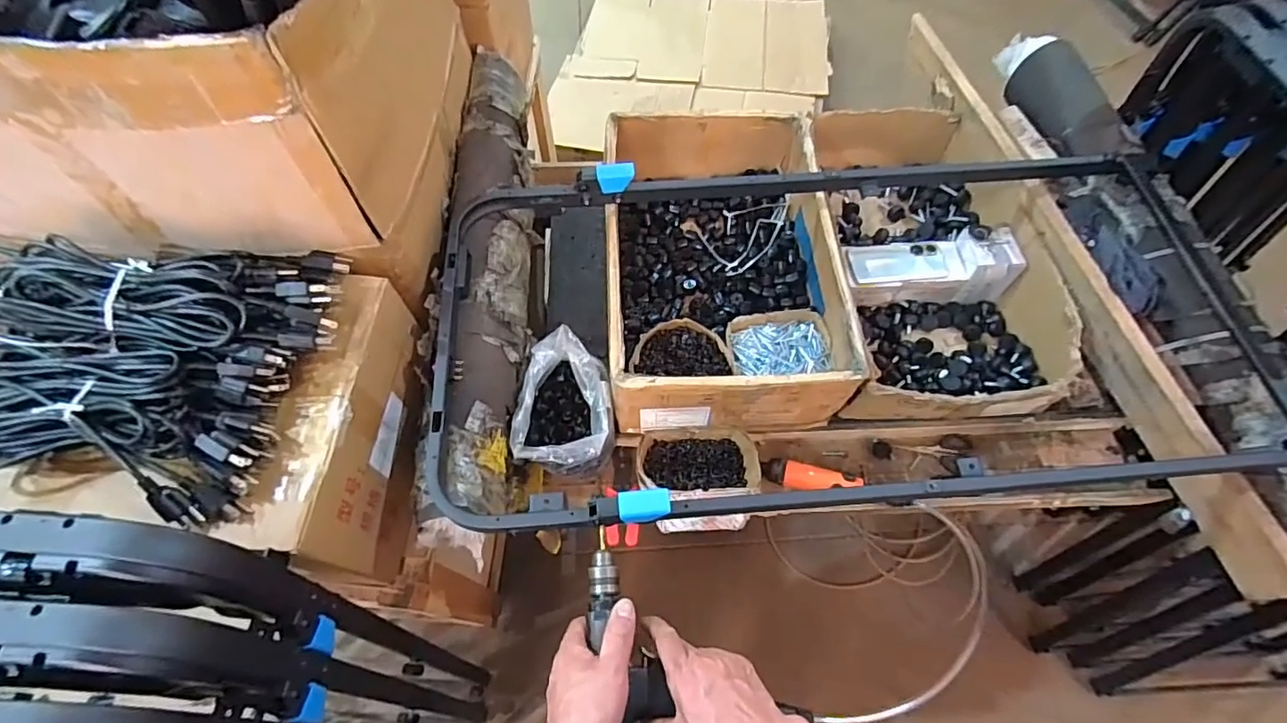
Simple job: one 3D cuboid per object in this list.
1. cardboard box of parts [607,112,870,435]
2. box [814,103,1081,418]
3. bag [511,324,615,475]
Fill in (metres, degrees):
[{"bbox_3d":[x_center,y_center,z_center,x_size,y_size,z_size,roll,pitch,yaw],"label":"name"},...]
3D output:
[{"bbox_3d":[0.120,-0.161,0.922,0.350,0.161,0.524,-3,63,-1],"label":"cardboard box of parts"},{"bbox_3d":[0.470,-0.187,0.957,0.343,0.143,0.603,-1,63,0],"label":"box"},{"bbox_3d":[-0.109,0.071,0.827,0.128,0.160,0.181,2,63,1],"label":"bag"}]

